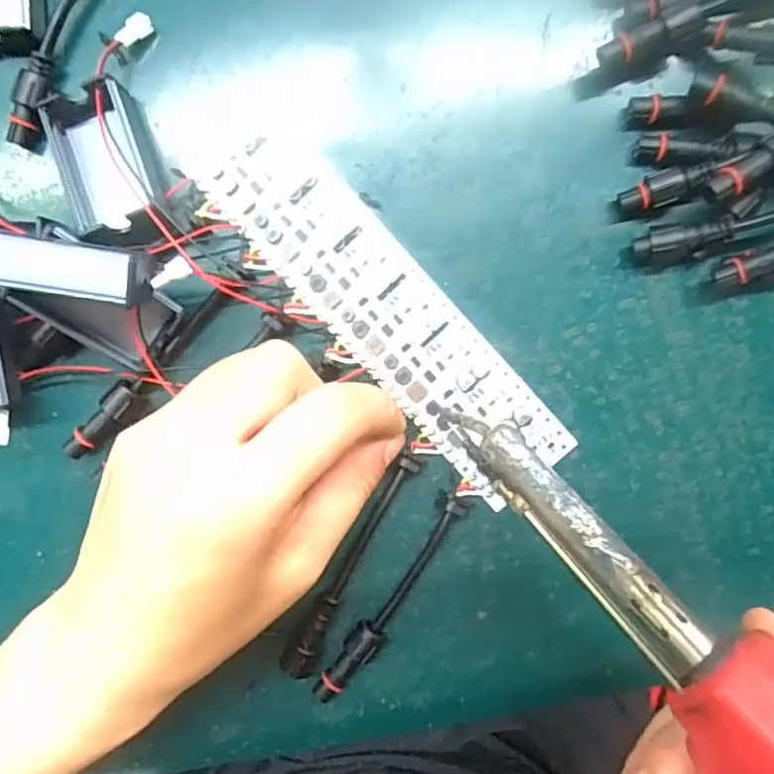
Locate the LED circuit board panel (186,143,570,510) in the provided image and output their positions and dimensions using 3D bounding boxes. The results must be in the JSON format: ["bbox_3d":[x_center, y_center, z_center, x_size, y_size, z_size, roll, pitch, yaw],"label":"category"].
[{"bbox_3d":[0.001,-0.028,0.240,0.042,0.004,0.164,-43,94,3],"label":"LED circuit board panel"}]

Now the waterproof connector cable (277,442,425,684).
[{"bbox_3d":[-0.014,0.066,0.244,0.012,0.012,0.097,28,94,-2],"label":"waterproof connector cable"}]

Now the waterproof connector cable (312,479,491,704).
[{"bbox_3d":[0.005,0.079,0.245,0.014,0.012,0.102,34,93,-2],"label":"waterproof connector cable"}]

